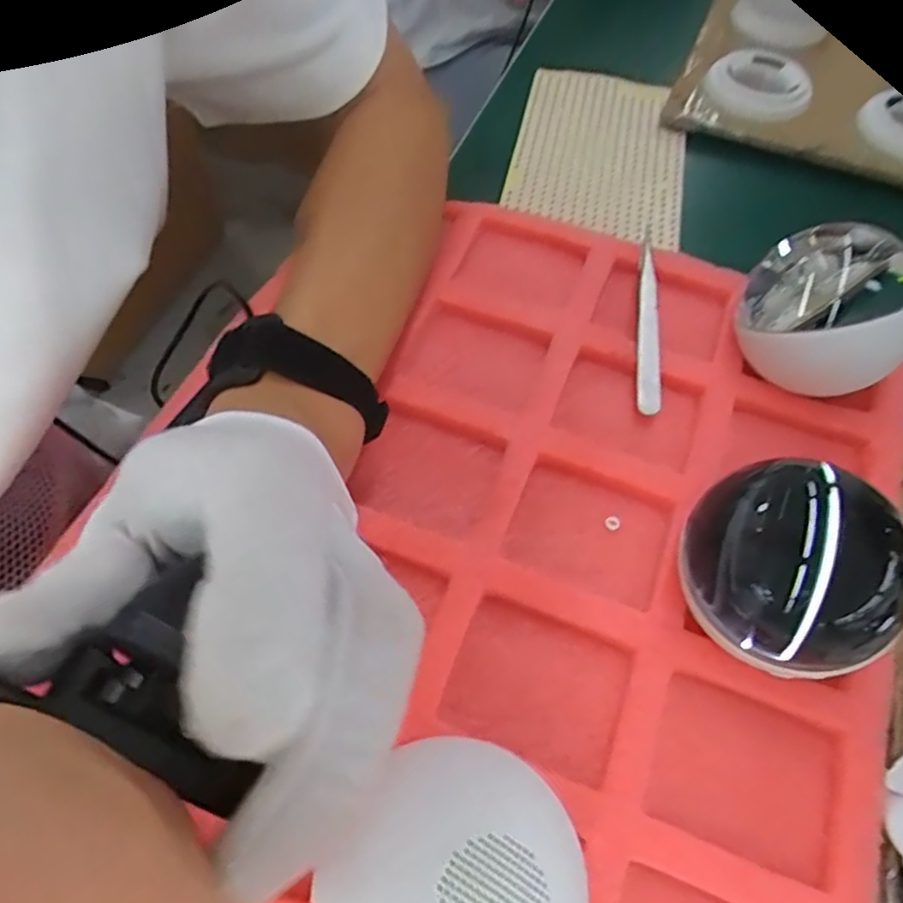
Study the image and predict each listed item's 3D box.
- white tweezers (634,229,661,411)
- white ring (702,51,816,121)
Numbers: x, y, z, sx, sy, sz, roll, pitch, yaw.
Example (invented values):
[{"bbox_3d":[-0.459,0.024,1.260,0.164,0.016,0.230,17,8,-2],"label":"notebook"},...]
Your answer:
[{"bbox_3d":[0.101,-0.070,0.350,0.010,0.014,0.113,7,59,2],"label":"white tweezers"},{"bbox_3d":[0.223,-0.266,0.489,0.082,0.016,0.068,-27,63,-17],"label":"white ring"}]

